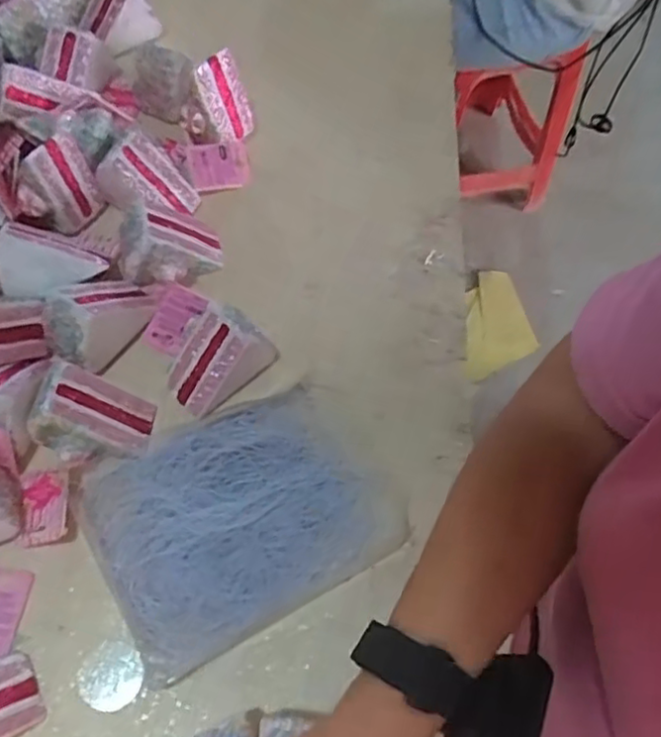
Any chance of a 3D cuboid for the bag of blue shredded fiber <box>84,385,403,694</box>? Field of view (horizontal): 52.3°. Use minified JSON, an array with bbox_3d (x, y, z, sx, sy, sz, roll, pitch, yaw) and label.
[{"bbox_3d":[-0.069,0.111,0.526,0.217,0.028,0.166,-27,68,-15],"label":"bag of blue shredded fiber"}]

